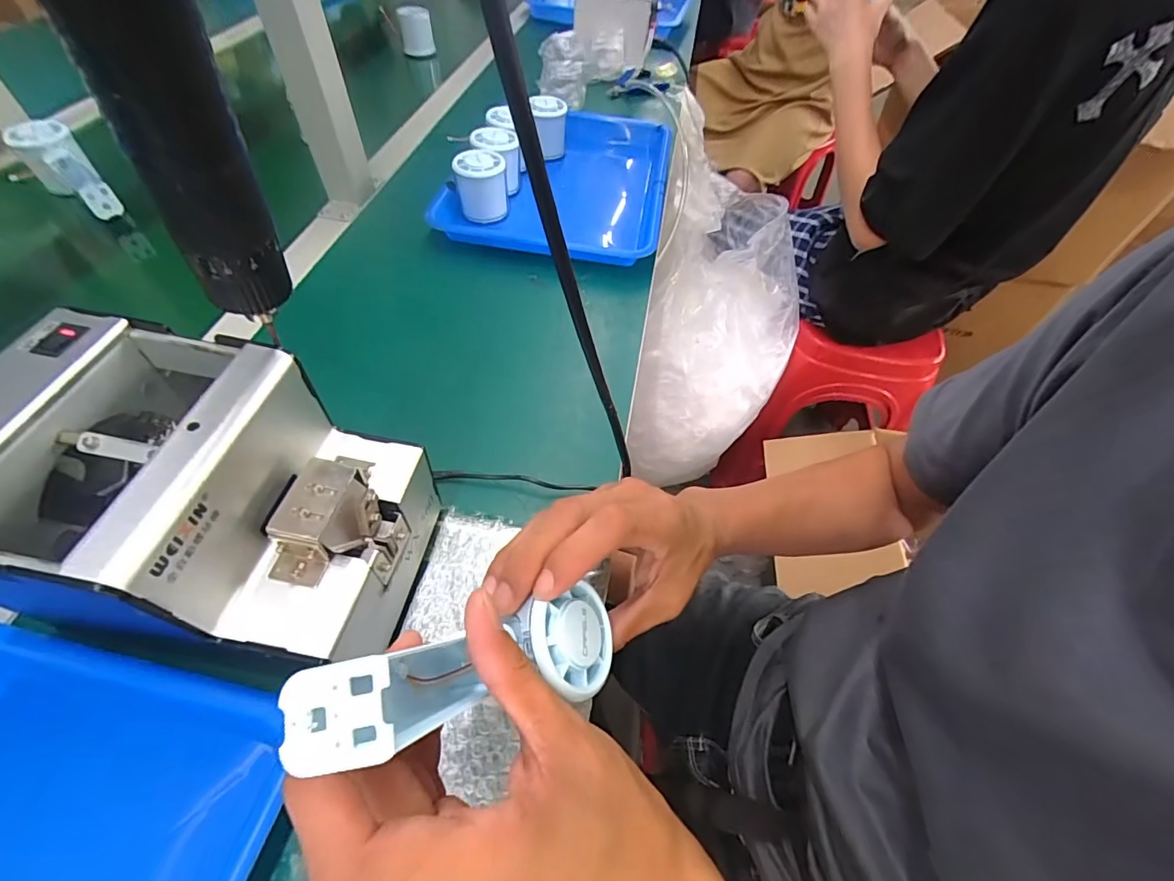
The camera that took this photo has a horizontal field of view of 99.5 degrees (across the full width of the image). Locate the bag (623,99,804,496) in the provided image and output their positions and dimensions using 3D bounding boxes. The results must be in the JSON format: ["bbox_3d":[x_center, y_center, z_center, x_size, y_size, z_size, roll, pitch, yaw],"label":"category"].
[{"bbox_3d":[0.229,-0.237,0.877,0.278,0.221,0.612,11,83,4],"label":"bag"}]

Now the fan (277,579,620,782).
[{"bbox_3d":[-0.033,0.087,0.192,0.042,0.147,0.042,-45,63,8],"label":"fan"}]

